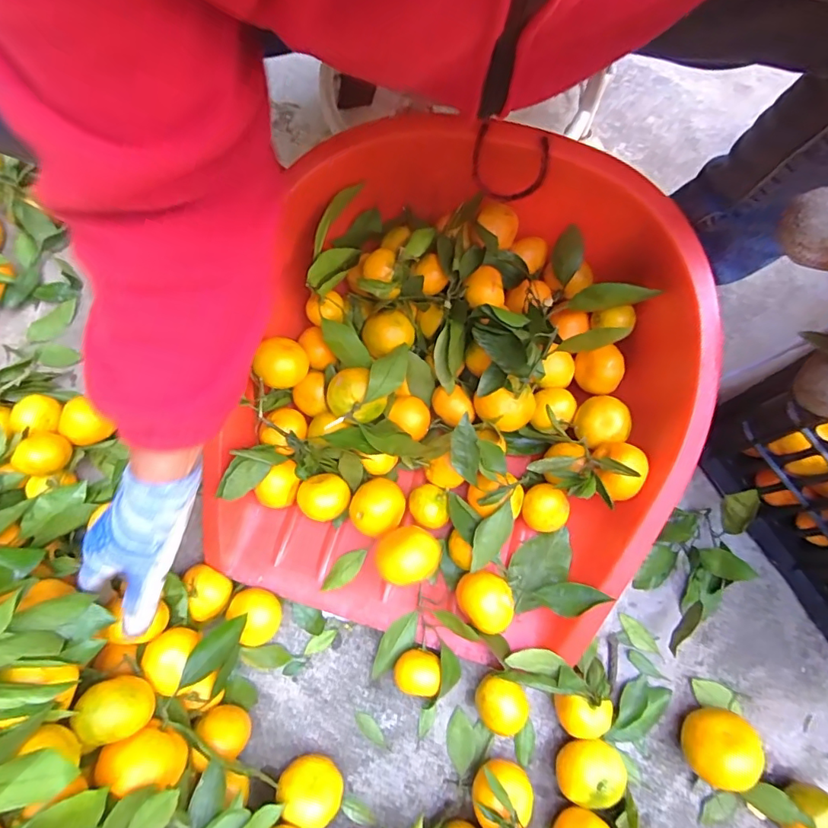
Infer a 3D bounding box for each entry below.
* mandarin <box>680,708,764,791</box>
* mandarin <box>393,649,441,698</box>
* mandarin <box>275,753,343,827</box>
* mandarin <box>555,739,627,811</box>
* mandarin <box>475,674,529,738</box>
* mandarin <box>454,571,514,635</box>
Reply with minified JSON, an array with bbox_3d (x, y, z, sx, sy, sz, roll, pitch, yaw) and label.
[{"bbox_3d":[0.279,0.304,0.459,0.059,0.045,0.064,35,78,9],"label":"mandarin"},{"bbox_3d":[0.002,0.250,0.487,0.046,0.039,0.043,9,75,3],"label":"mandarin"},{"bbox_3d":[-0.093,0.342,0.460,0.057,0.050,0.043,27,77,8],"label":"mandarin"},{"bbox_3d":[0.157,0.323,0.454,0.053,0.058,0.053,0,75,0],"label":"mandarin"},{"bbox_3d":[0.083,0.273,0.476,0.046,0.041,0.045,0,75,0],"label":"mandarin"},{"bbox_3d":[0.072,0.180,0.489,0.051,0.044,0.061,-41,78,-10],"label":"mandarin"}]

